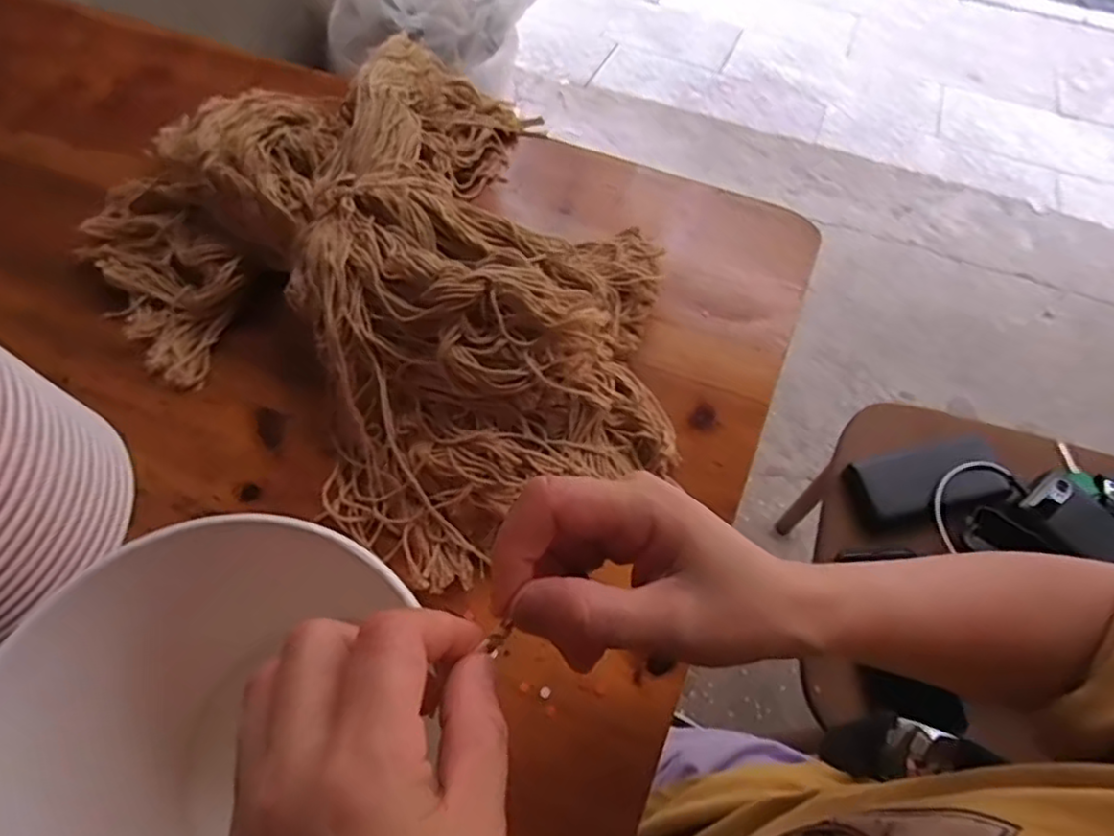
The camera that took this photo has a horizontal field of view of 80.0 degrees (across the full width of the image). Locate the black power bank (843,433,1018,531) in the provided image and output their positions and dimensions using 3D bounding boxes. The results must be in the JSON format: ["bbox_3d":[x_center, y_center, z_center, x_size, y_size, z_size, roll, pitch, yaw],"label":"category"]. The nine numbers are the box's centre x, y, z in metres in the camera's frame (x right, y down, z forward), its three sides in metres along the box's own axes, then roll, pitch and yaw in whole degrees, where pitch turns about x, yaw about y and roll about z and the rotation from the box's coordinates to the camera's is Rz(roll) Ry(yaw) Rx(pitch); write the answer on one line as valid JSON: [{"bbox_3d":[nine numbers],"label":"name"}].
[{"bbox_3d":[0.388,0.064,0.697,0.164,0.023,0.083,-15,64,-8],"label":"black power bank"}]

